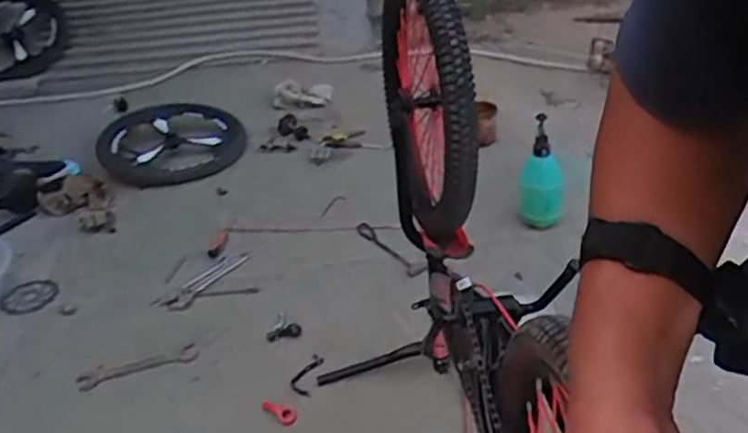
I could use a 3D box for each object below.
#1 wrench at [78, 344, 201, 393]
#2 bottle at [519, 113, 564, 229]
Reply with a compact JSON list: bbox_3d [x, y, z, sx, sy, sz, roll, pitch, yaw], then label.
[{"bbox_3d":[-0.573,0.368,1.664,0.286,0.010,0.074,-14,28,-7],"label":"wrench"},{"bbox_3d":[0.461,-0.114,1.870,0.105,0.327,0.120,7,33,17],"label":"bottle"}]

